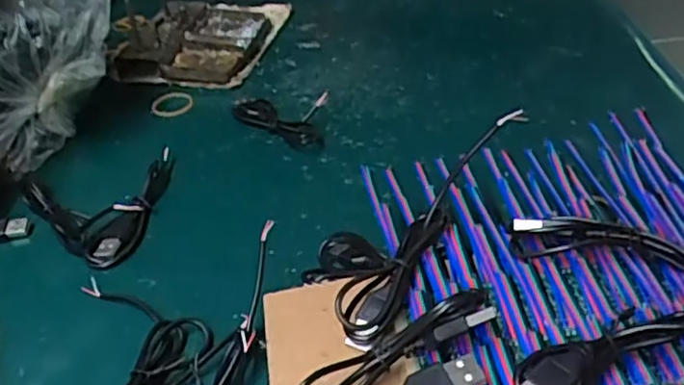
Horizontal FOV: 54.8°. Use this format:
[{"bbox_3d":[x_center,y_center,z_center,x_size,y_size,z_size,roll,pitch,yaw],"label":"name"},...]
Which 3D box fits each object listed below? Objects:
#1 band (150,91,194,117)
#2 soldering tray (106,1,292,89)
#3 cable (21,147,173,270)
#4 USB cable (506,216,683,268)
[{"bbox_3d":[-0.133,-0.070,0.517,0.032,0.004,0.036,-16,38,-12],"label":"band"},{"bbox_3d":[-0.129,-0.144,0.587,0.126,0.032,0.147,4,38,13],"label":"soldering tray"},{"bbox_3d":[-0.148,0.010,0.410,0.093,0.018,0.094,-16,38,-13],"label":"cable"},{"bbox_3d":[0.117,0.023,0.283,0.088,0.017,0.020,8,39,17],"label":"USB cable"}]

